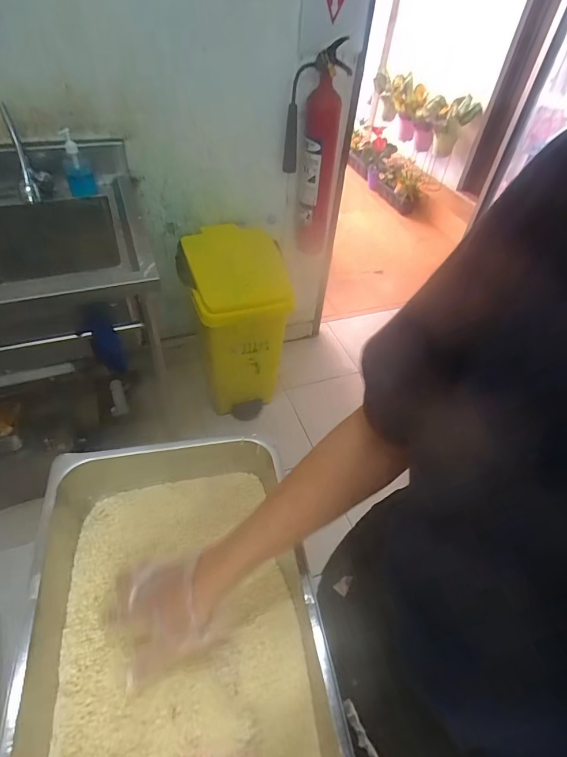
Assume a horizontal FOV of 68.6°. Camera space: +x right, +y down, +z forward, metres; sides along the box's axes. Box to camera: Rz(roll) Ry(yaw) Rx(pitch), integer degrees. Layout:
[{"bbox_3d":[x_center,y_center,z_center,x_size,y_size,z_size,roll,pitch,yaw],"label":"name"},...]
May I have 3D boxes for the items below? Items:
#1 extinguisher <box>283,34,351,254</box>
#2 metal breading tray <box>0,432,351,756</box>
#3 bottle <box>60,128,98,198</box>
[{"bbox_3d":[0.092,-0.748,1.452,0.181,0.646,0.188,5,47,-1],"label":"extinguisher"},{"bbox_3d":[-0.132,0.316,0.490,0.353,0.089,0.521,-8,48,-13],"label":"metal breading tray"},{"bbox_3d":[-0.597,-0.622,1.201,0.073,0.180,0.044,-13,50,-18],"label":"bottle"}]

